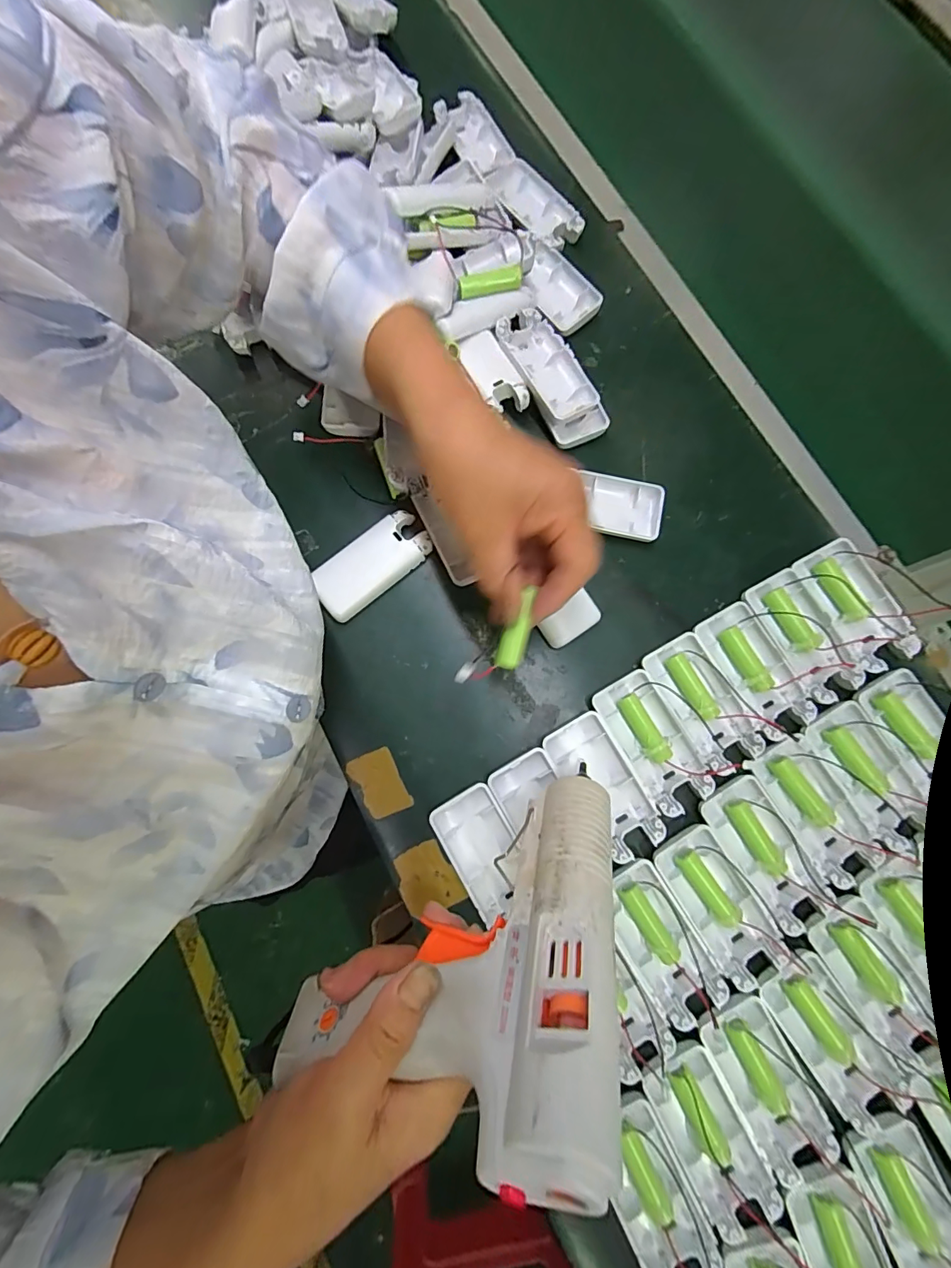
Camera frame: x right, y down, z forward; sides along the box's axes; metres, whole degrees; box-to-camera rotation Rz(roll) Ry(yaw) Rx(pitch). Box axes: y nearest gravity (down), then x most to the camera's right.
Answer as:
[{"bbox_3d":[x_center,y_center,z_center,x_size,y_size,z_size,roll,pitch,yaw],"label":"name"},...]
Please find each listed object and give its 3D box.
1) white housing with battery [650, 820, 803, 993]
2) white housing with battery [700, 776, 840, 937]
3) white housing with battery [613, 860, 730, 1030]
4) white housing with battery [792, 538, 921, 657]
[{"bbox_3d":[0.158,0.176,0.302,0.044,0.015,0.095,-31,78,-6],"label":"white housing with battery"},{"bbox_3d":[0.191,0.143,0.309,0.044,0.015,0.093,-31,78,-6],"label":"white housing with battery"},{"bbox_3d":[0.117,0.197,0.299,0.043,0.017,0.091,-29,78,-6],"label":"white housing with battery"},{"bbox_3d":[0.276,-0.023,0.335,0.039,0.016,0.092,-30,78,-6],"label":"white housing with battery"}]

